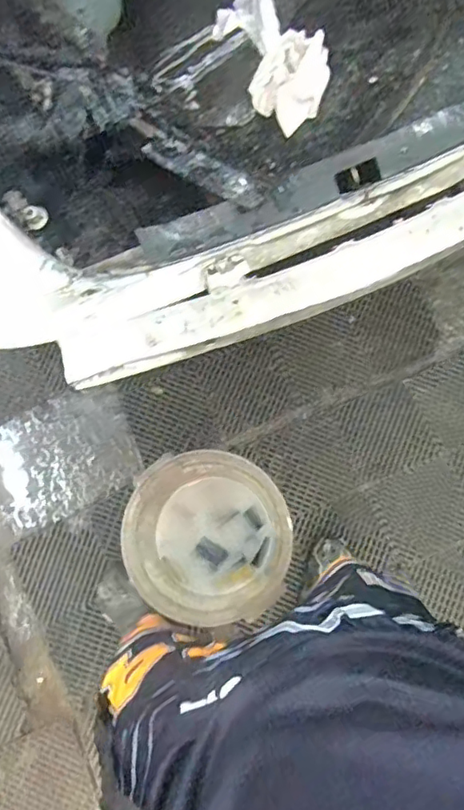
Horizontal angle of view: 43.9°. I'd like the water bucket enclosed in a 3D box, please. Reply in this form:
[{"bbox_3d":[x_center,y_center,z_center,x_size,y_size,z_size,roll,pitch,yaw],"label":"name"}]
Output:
[{"bbox_3d":[-0.050,0.275,1.198,0.299,0.257,0.325,0,79,1],"label":"water bucket"}]

